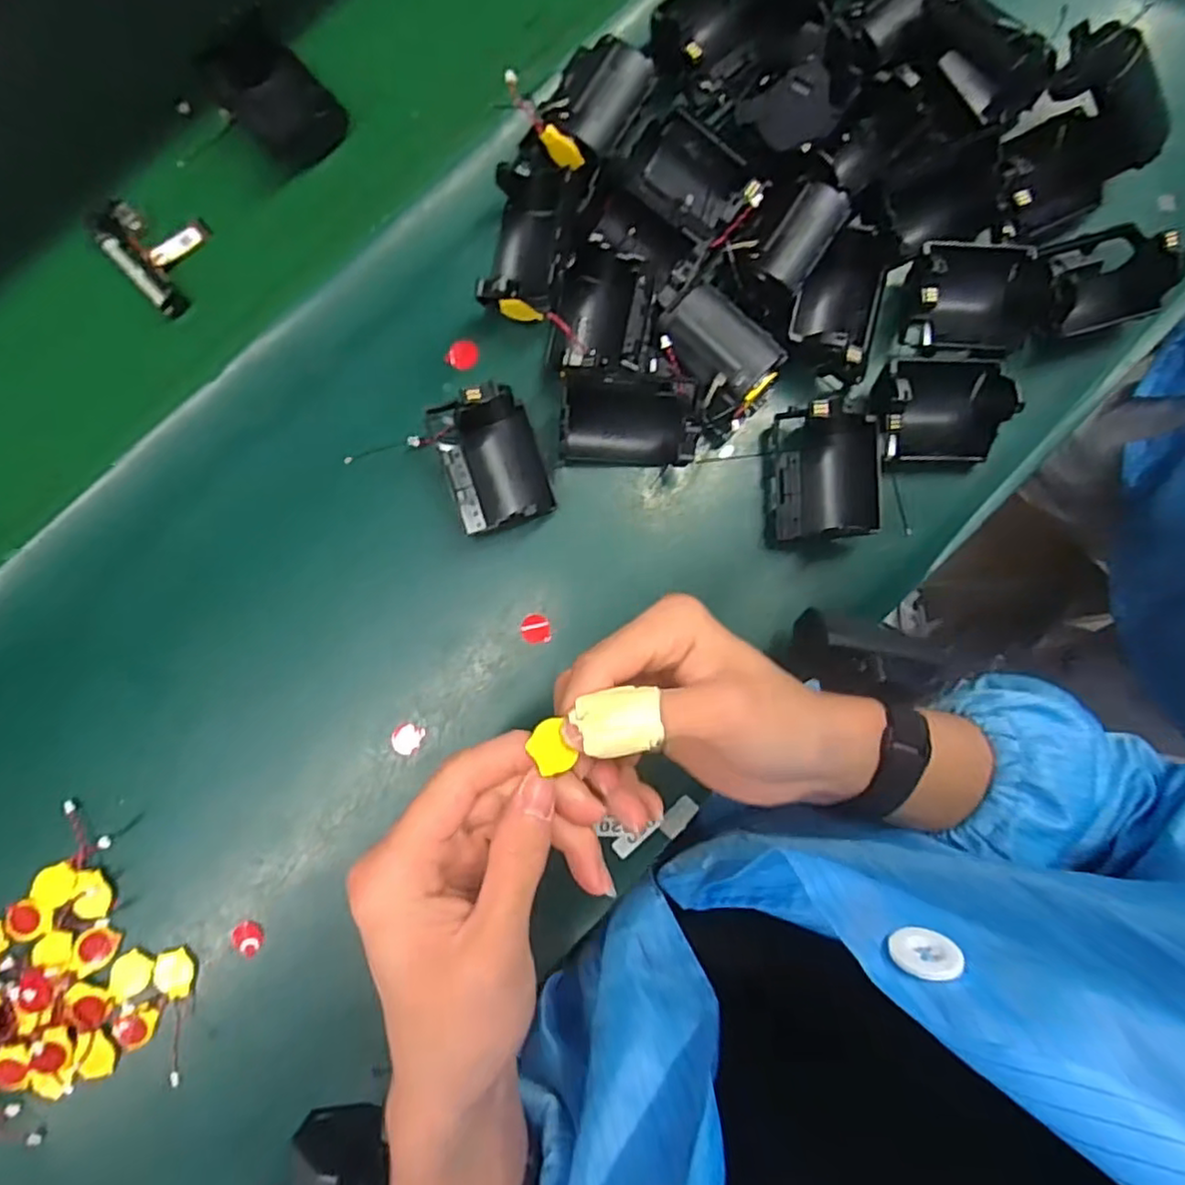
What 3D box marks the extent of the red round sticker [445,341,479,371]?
[{"bbox_3d":[-0.075,-0.136,0.383,0.019,0.004,0.016,-1,98,-3],"label":"red round sticker"}]

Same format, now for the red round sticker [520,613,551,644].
[{"bbox_3d":[-0.032,0.020,0.375,0.016,0.006,0.017,0,86,-2],"label":"red round sticker"}]

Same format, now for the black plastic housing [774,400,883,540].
[{"bbox_3d":[0.130,-0.067,0.372,0.049,0.034,0.072,-2,86,-2],"label":"black plastic housing"}]

